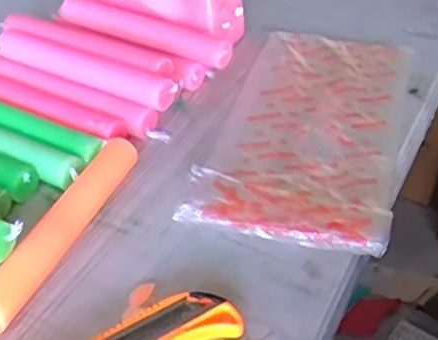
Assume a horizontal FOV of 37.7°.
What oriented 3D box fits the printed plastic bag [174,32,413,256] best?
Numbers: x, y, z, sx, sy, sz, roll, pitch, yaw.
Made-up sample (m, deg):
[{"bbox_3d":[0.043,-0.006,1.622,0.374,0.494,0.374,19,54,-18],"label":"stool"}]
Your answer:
[{"bbox_3d":[0.082,-0.045,0.566,0.147,0.016,0.282,12,42,12],"label":"printed plastic bag"}]

